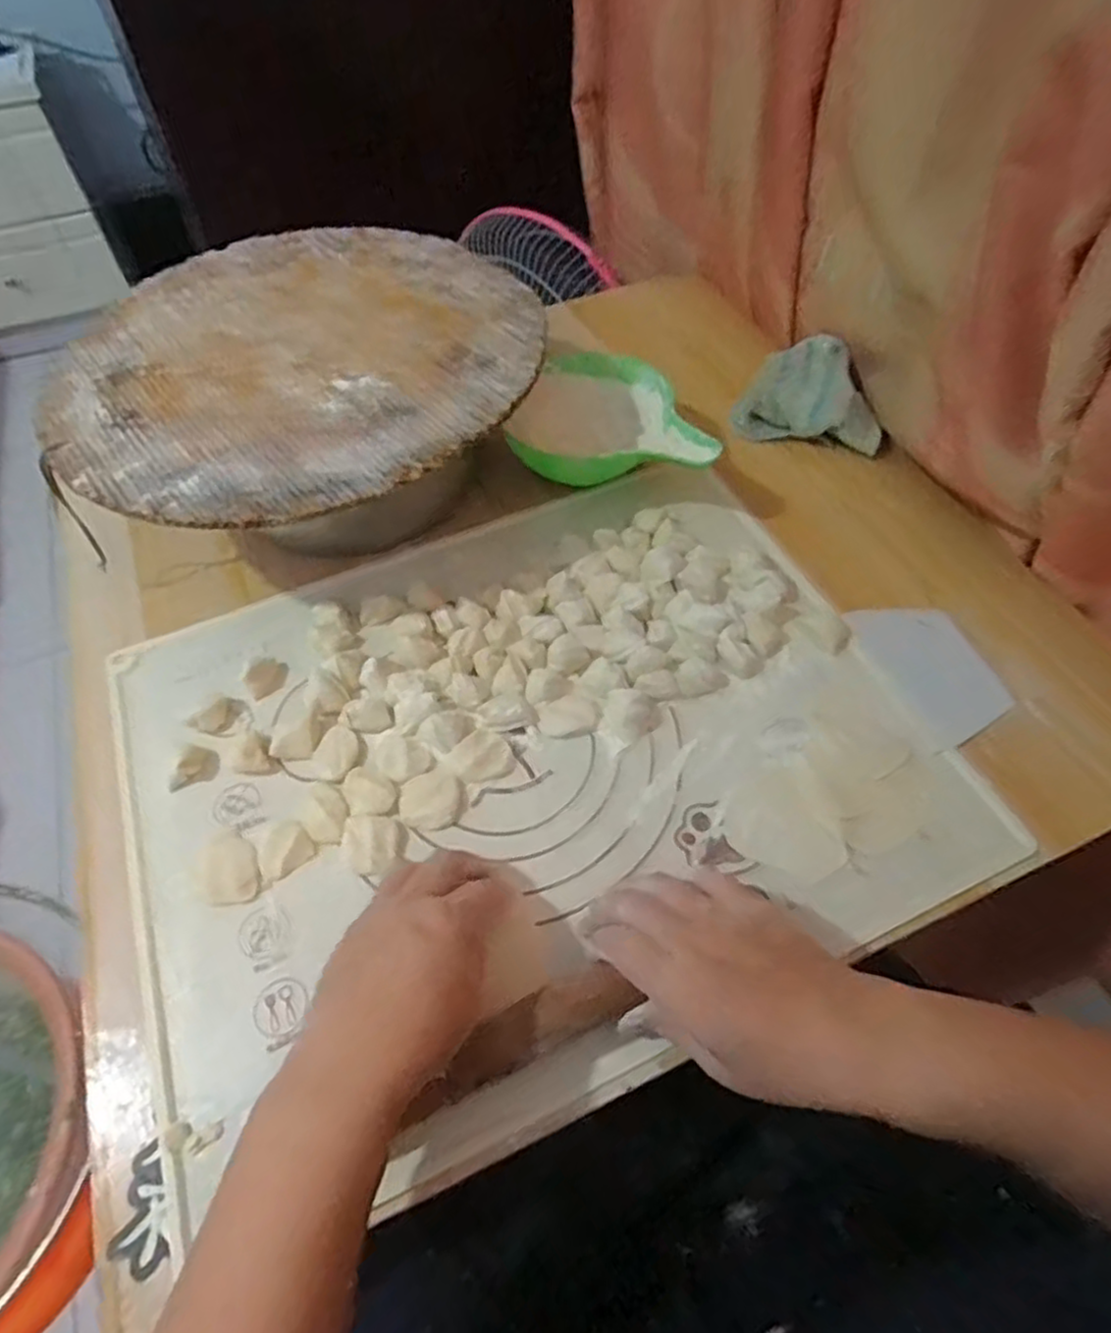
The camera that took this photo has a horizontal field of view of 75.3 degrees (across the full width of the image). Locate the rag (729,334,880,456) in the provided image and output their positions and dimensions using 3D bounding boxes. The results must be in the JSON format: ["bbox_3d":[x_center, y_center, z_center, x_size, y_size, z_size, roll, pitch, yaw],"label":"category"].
[{"bbox_3d":[0.228,-0.251,0.648,0.123,0.047,0.118,6,57,6],"label":"rag"}]

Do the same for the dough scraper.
[{"bbox_3d":[0.264,-0.001,0.509,0.075,0.005,0.120,-14,54,-8],"label":"dough scraper"}]

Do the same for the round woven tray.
[{"bbox_3d":[-0.190,-0.237,0.536,0.343,0.031,0.350,1,57,-2],"label":"round woven tray"}]

